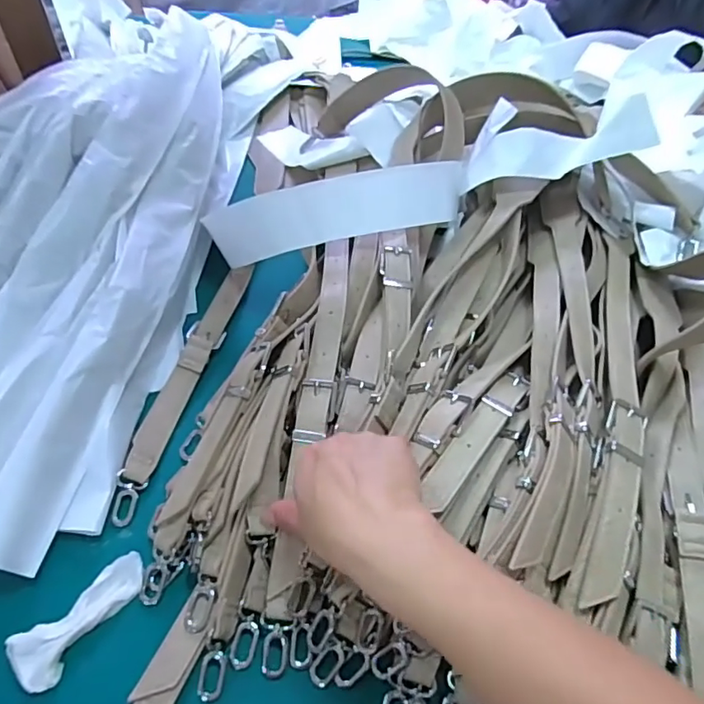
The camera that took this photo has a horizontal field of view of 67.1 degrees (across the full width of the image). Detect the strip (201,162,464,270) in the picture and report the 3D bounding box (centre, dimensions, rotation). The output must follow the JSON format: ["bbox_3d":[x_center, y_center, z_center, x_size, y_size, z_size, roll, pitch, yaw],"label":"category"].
[{"bbox_3d":[-0.012,-0.141,0.542,0.269,0.078,0.067,-5,53,-8],"label":"strip"}]

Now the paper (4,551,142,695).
[{"bbox_3d":[-0.188,0.188,0.374,0.096,0.012,0.039,-36,62,-27],"label":"paper"}]

